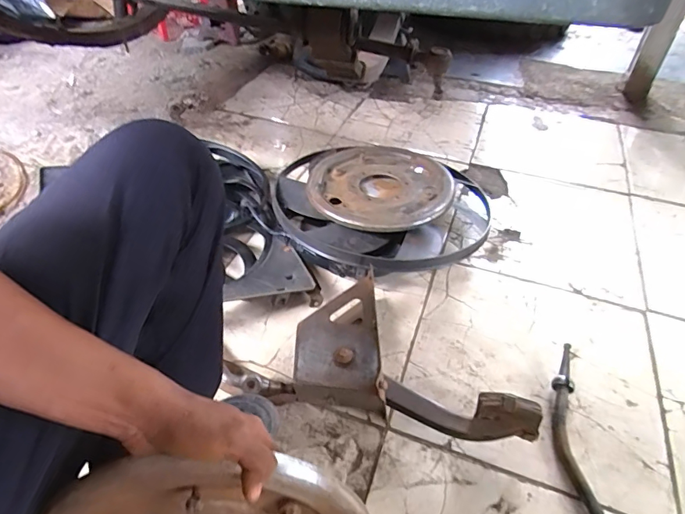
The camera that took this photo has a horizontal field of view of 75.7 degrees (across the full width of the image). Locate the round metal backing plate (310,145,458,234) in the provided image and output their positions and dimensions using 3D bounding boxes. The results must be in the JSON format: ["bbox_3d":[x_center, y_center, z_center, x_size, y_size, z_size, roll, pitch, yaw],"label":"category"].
[{"bbox_3d":[0.082,-0.154,0.939,0.291,0.027,0.290,1,44,-1],"label":"round metal backing plate"}]

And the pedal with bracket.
[{"bbox_3d":[0.059,0.151,0.723,0.477,0.114,0.238,12,46,15],"label":"pedal with bracket"}]

